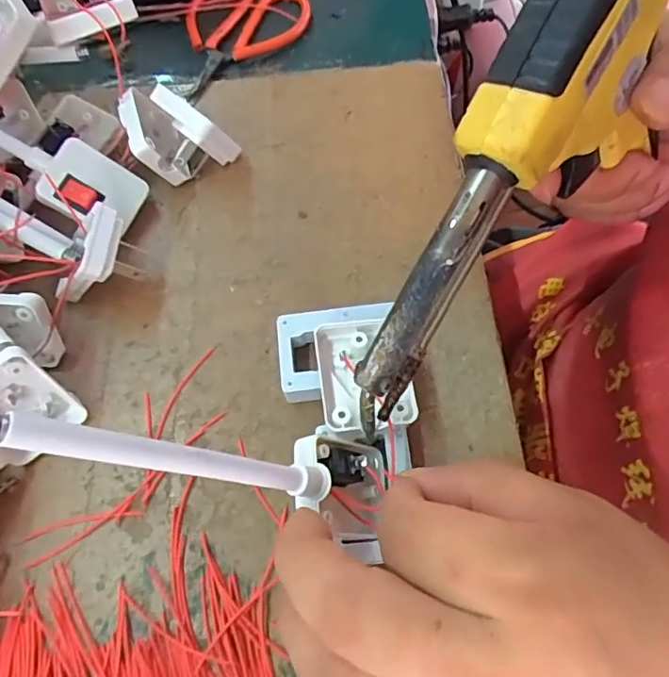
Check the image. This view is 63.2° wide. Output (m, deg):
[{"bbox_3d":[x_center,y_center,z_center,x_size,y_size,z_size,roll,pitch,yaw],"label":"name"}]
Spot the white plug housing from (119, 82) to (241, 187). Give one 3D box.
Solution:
[{"bbox_3d":[-0.088,-0.118,0.310,0.052,0.038,0.046,-21,65,-6],"label":"white plug housing"}]

